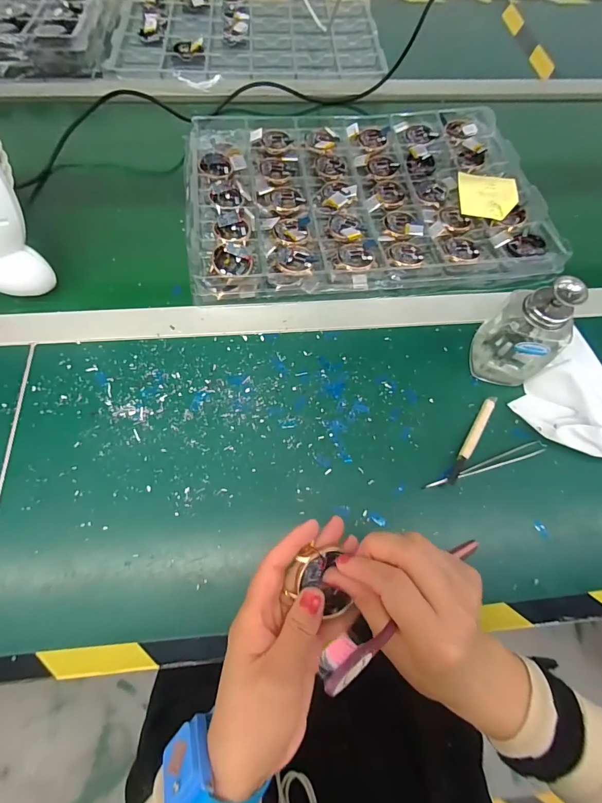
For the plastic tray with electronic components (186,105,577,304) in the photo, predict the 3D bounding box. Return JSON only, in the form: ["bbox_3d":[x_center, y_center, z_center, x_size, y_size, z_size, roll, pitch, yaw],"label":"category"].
[{"bbox_3d":[0.080,-0.276,0.500,0.433,0.032,0.308,-4,68,-5],"label":"plastic tray with electronic components"}]

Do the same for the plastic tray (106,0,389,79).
[{"bbox_3d":[-0.089,-0.642,0.660,0.434,0.018,0.283,-2,66,-4],"label":"plastic tray"}]

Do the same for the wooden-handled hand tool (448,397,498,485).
[{"bbox_3d":[0.171,0.035,0.378,0.010,0.009,0.109,32,69,10],"label":"wooden-handled hand tool"}]

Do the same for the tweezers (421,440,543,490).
[{"bbox_3d":[0.177,0.060,0.368,0.131,0.009,0.013,-15,69,-9],"label":"tweezers"}]

